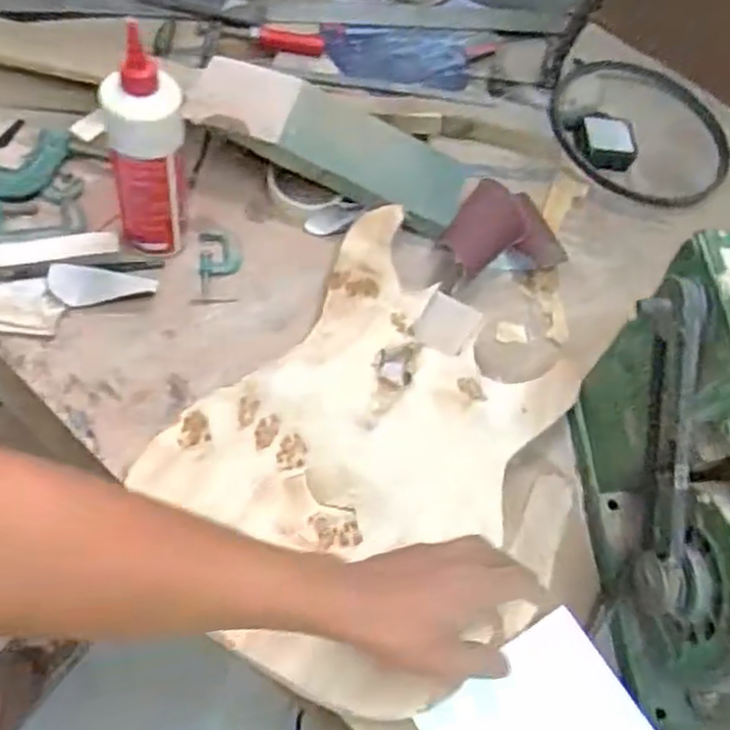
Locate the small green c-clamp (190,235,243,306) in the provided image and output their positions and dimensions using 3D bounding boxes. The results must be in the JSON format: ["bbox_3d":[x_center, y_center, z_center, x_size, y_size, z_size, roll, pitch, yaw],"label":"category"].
[{"bbox_3d":[-0.148,-0.098,0.760,0.044,0.010,0.084,5,60,-5],"label":"small green c-clamp"}]

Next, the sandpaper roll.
[{"bbox_3d":[0.140,-0.140,0.813,0.107,0.044,0.112,-19,65,-18],"label":"sandpaper roll"}]

